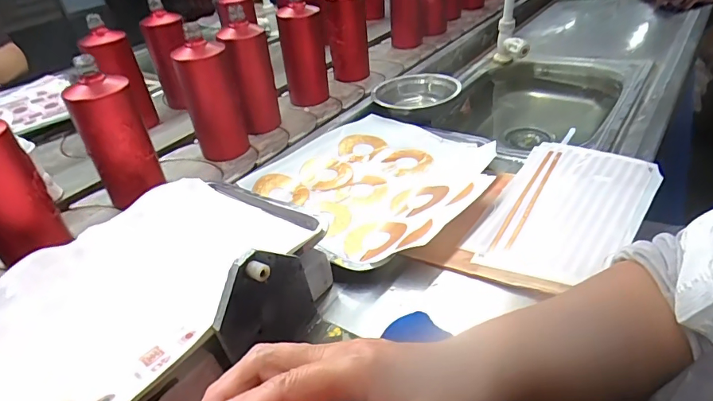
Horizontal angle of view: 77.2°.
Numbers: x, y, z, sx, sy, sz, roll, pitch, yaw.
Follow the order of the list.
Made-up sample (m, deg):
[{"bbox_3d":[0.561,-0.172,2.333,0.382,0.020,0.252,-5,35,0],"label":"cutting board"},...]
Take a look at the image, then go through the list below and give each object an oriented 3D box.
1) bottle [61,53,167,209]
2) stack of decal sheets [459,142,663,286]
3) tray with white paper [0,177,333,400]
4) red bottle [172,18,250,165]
[{"bbox_3d":[-0.337,-0.081,0.635,0.081,0.205,0.071,-24,39,-25],"label":"bottle"},{"bbox_3d":[0.269,0.002,0.570,0.164,0.023,0.298,21,43,32],"label":"stack of decal sheets"},{"bbox_3d":[-0.221,0.080,0.464,0.316,0.118,0.338,17,41,29],"label":"tray with white paper"},{"bbox_3d":[-0.238,-0.172,0.736,0.073,0.206,0.067,-4,35,3],"label":"red bottle"}]

